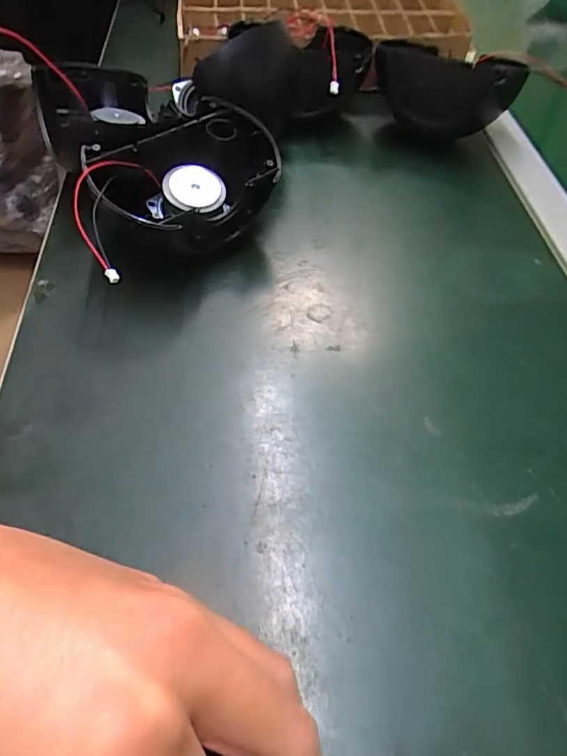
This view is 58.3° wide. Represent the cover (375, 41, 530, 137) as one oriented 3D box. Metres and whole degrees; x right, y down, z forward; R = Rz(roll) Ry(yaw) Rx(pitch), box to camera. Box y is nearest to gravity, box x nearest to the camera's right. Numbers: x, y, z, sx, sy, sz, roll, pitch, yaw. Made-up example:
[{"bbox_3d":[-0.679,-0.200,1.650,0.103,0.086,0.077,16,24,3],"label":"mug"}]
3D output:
[{"bbox_3d":[0.149,-0.268,0.477,0.132,0.079,0.031,33,59,19],"label":"cover"}]

